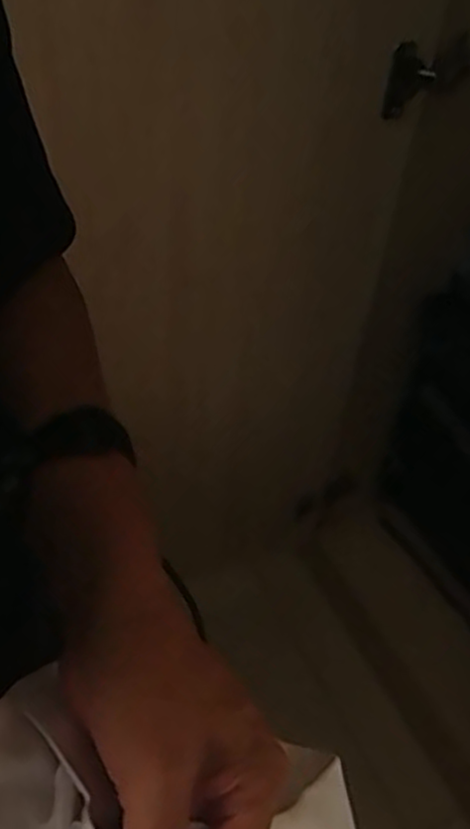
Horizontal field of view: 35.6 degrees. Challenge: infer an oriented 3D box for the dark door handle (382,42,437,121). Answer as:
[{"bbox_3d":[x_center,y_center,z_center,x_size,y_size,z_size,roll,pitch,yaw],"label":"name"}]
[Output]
[{"bbox_3d":[0.148,-0.281,0.618,0.041,0.061,0.011,-22,53,-26],"label":"dark door handle"}]

